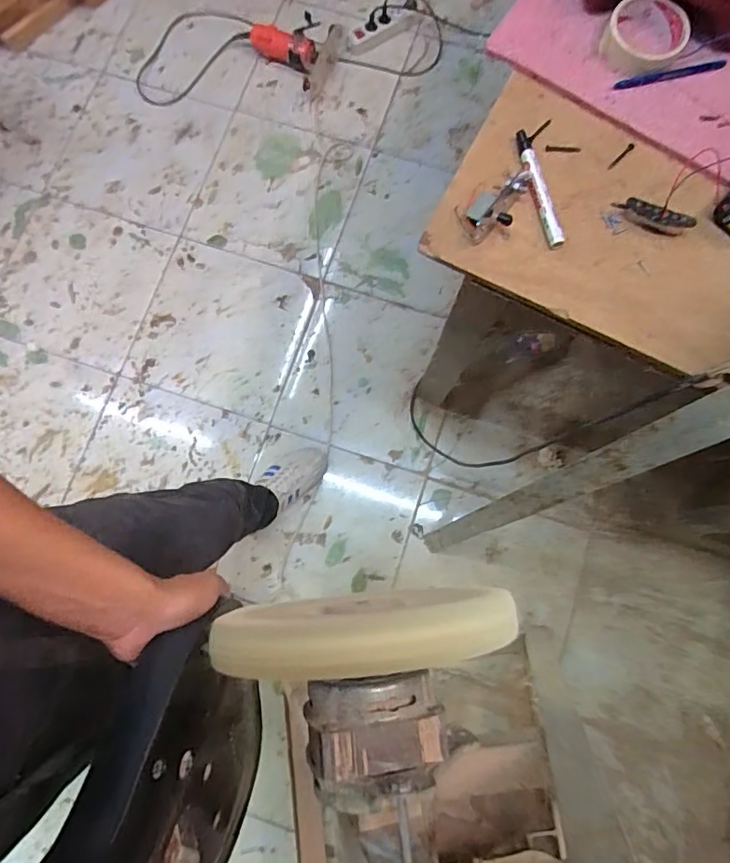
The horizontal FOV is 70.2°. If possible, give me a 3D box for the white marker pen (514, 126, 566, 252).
[{"bbox_3d":[0.192,-0.270,0.578,0.019,0.015,0.140,-15,79,-2],"label":"white marker pen"}]

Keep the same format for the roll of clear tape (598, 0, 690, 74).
[{"bbox_3d":[0.319,-0.450,0.592,0.086,0.032,0.086,0,78,1],"label":"roll of clear tape"}]

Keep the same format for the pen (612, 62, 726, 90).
[{"bbox_3d":[0.357,-0.418,0.611,0.130,0.010,0.011,-10,78,-3],"label":"pen"}]

